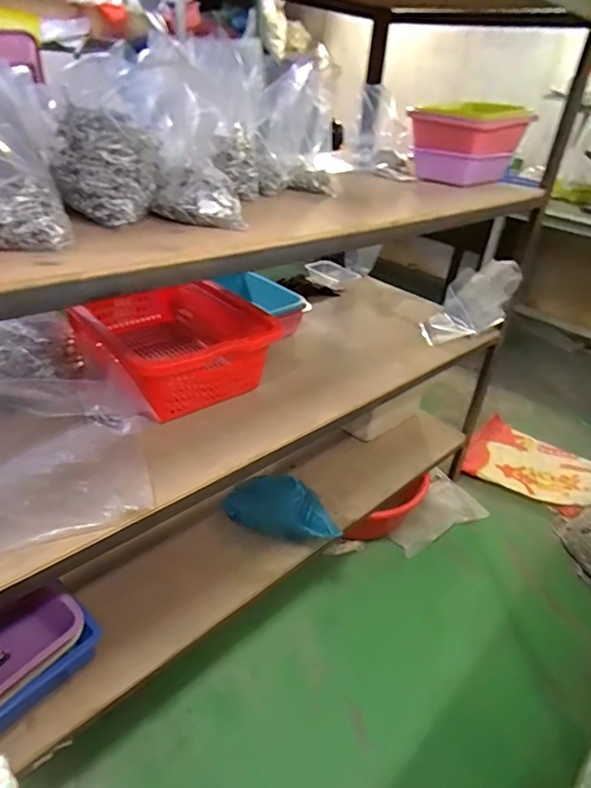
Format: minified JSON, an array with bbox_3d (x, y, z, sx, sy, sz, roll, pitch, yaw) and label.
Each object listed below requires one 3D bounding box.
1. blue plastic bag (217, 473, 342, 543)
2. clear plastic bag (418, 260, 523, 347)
[{"bbox_3d":[-0.029,0.258,1.135,0.277,0.171,0.116,25,37,28],"label":"blue plastic bag"},{"bbox_3d":[0.471,-0.251,1.317,0.188,0.172,0.273,19,35,19],"label":"clear plastic bag"}]

